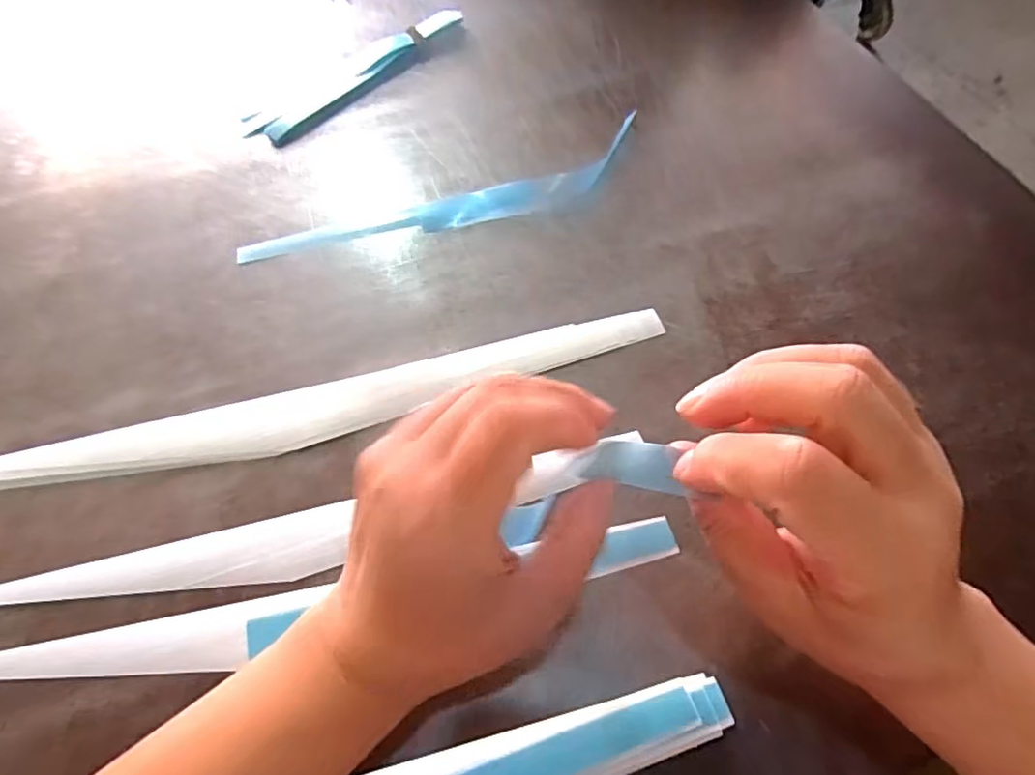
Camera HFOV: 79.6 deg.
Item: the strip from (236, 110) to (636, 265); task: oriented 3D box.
[{"bbox_3d":[-0.040,-0.130,0.443,0.301,0.007,0.058,-23,61,-12],"label":"strip"}]

